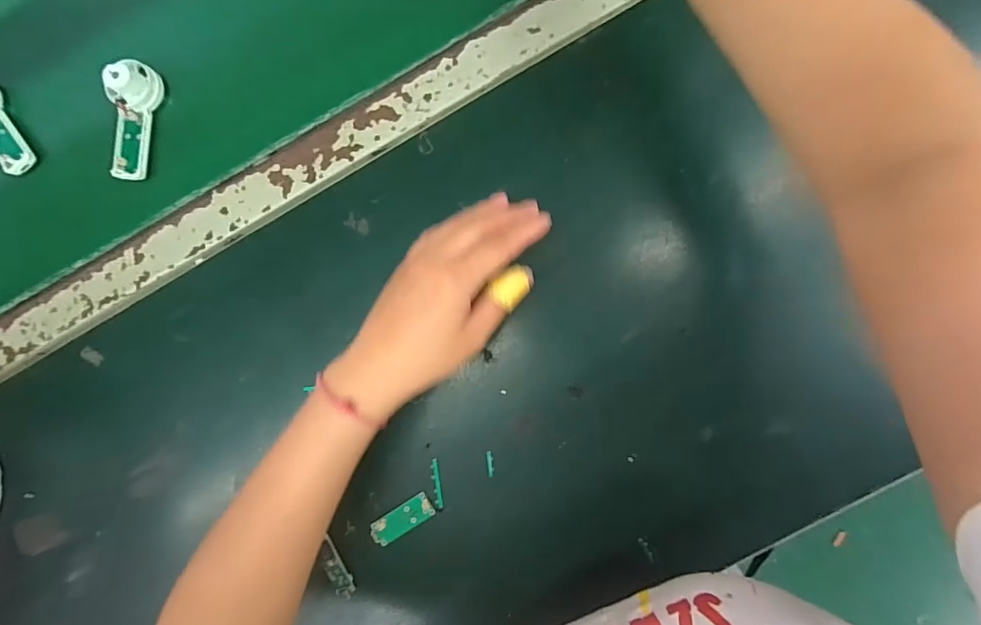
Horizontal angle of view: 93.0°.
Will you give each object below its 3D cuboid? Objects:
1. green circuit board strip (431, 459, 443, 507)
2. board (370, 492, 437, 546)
[{"bbox_3d":[-0.041,0.131,0.356,0.006,0.004,0.037,-8,89,4],"label":"green circuit board strip"},{"bbox_3d":[-0.068,0.158,0.356,0.049,0.007,0.020,-33,87,3],"label":"board"}]

